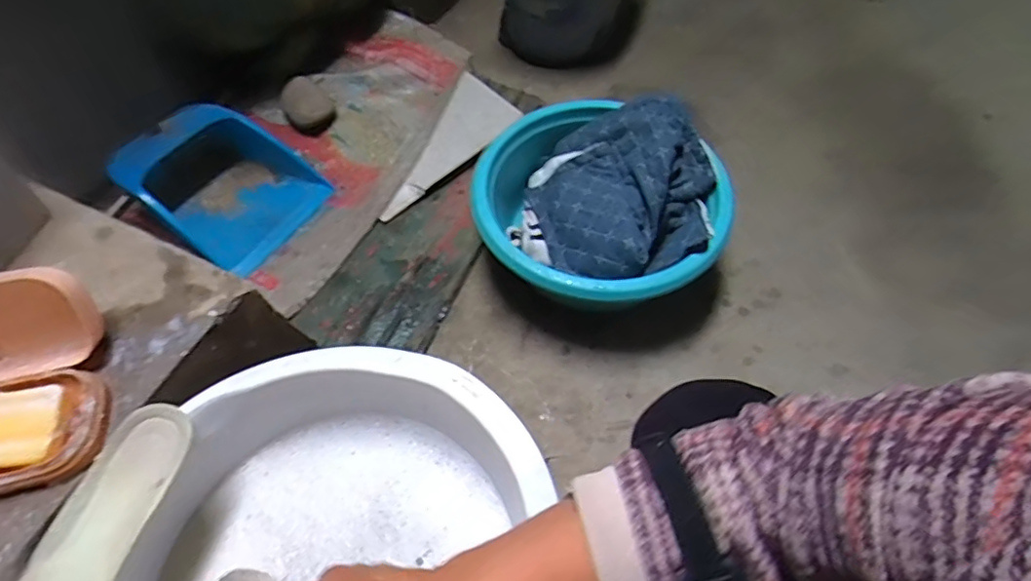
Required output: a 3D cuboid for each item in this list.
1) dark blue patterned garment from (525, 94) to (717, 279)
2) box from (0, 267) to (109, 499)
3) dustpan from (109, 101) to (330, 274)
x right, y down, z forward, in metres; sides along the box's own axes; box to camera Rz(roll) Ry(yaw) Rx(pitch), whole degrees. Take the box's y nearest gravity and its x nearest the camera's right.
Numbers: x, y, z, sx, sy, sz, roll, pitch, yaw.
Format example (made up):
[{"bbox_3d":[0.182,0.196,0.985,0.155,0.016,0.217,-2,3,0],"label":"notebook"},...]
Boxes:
[{"bbox_3d":[0.171,-0.157,0.918,0.288,0.101,0.296,-2,57,3],"label":"dark blue patterned garment"},{"bbox_3d":[-0.428,0.073,0.474,0.144,0.083,0.169,-14,57,-5],"label":"box"},{"bbox_3d":[-0.488,-0.174,0.973,0.268,0.083,0.248,39,54,-17],"label":"dustpan"}]

